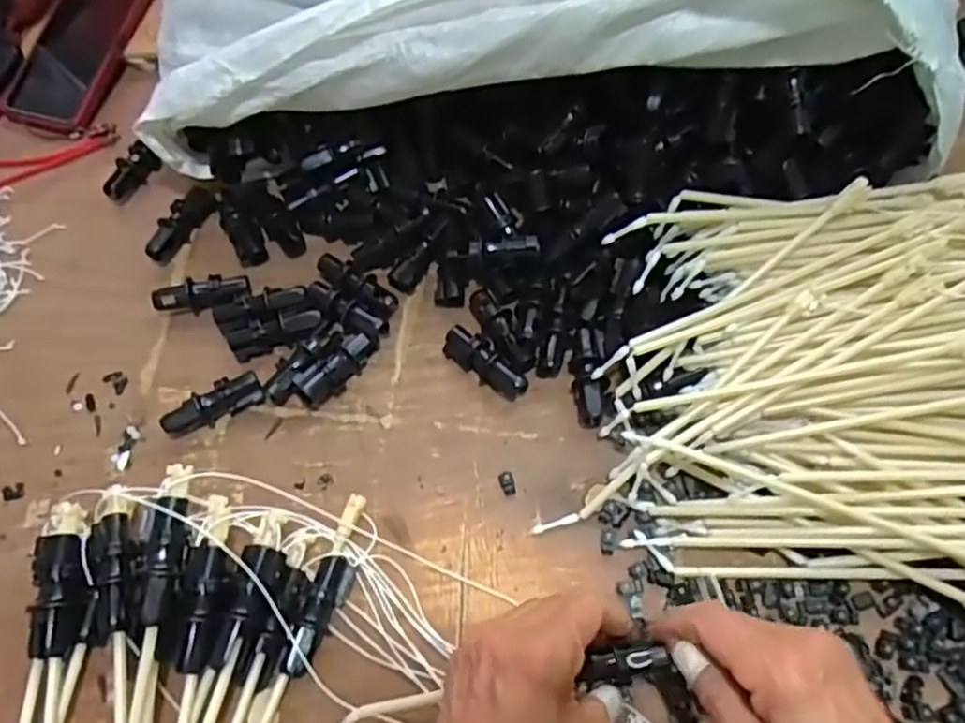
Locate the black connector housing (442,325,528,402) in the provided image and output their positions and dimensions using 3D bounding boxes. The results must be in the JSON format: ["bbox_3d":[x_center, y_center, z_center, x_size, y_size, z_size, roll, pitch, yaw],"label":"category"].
[{"bbox_3d":[0.002,0.001,0.470,0.065,0.021,0.024,41,72,20],"label":"black connector housing"}]

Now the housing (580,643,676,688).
[{"bbox_3d":[0.071,0.150,0.339,0.044,0.010,0.017,-17,63,10],"label":"housing"}]

